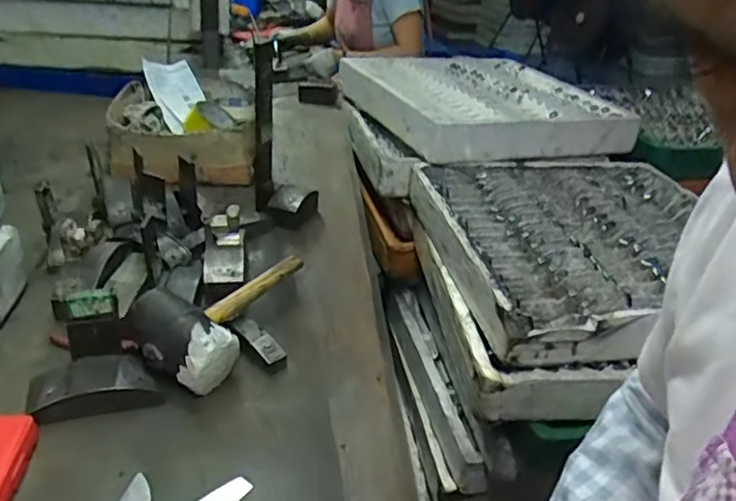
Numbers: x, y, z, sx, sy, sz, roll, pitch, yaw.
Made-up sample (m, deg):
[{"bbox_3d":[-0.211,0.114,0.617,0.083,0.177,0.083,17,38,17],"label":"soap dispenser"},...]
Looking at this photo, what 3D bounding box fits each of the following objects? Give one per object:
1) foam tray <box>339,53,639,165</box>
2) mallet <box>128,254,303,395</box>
[{"bbox_3d":[0.267,-0.399,1.605,0.602,0.091,0.680,-8,32,-20],"label":"foam tray"},{"bbox_3d":[-0.169,0.065,0.727,0.114,0.082,0.234,17,31,17],"label":"mallet"}]

